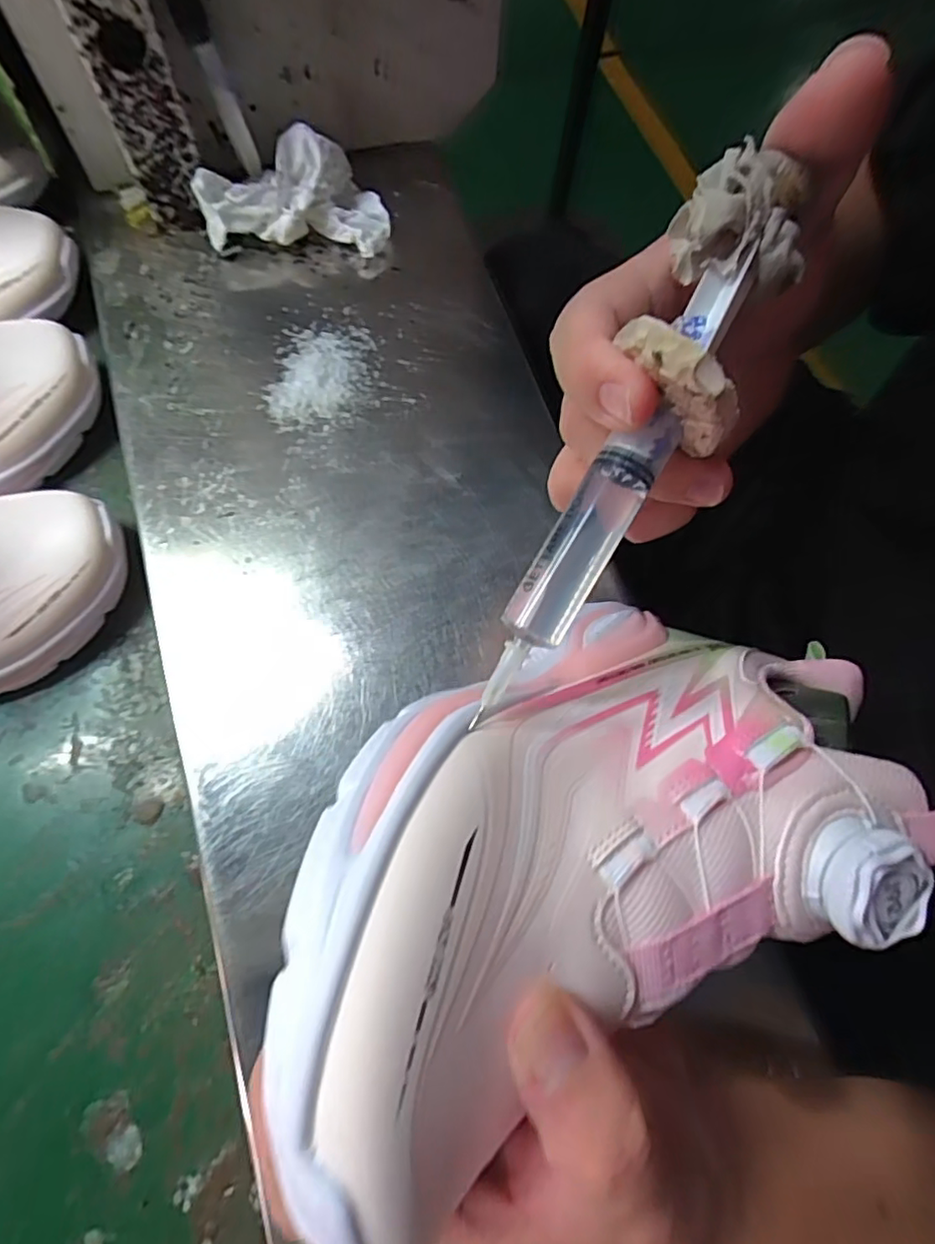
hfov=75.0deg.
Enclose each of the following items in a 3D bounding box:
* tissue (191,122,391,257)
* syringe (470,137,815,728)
[{"bbox_3d":[-0.106,-0.263,0.374,0.108,0.047,0.051,0,70,-5],"label":"tissue"},{"bbox_3d":[0.043,-0.046,0.149,0.030,0.030,0.152,27,93,6],"label":"syringe"}]

